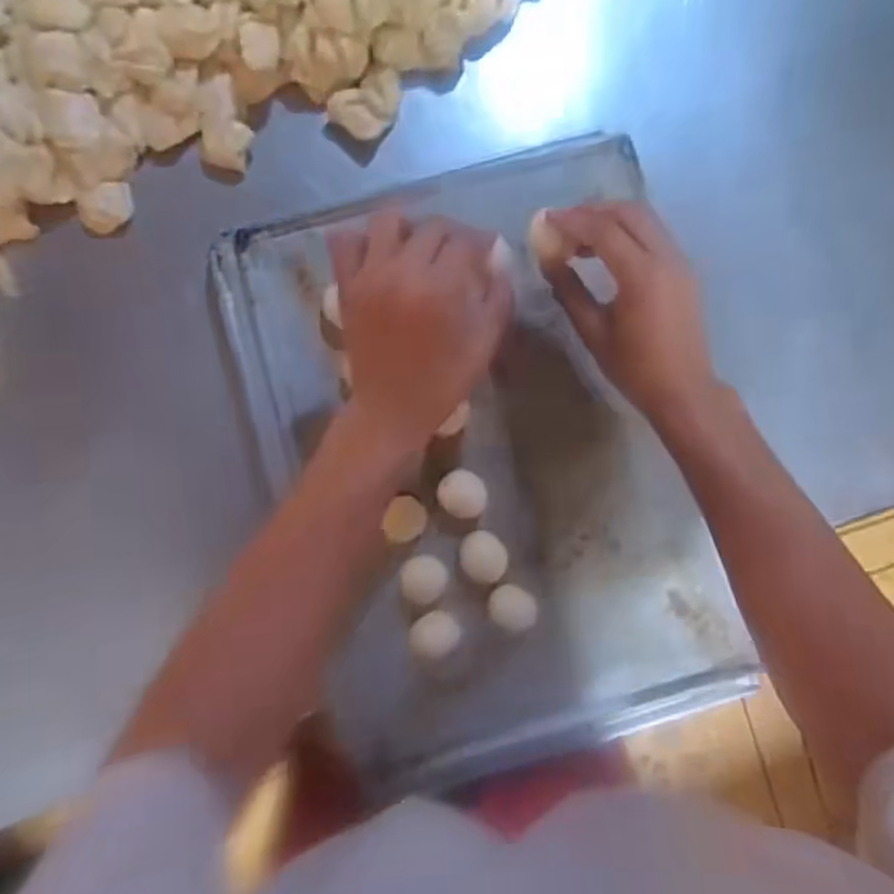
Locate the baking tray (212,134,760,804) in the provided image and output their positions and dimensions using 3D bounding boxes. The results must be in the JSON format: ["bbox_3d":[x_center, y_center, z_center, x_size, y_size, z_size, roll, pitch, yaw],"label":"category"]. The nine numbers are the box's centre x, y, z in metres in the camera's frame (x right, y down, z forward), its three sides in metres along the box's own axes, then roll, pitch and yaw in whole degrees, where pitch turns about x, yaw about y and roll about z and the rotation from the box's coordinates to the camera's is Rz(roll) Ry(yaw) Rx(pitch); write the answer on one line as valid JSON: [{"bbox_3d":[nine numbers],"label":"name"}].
[{"bbox_3d":[0.033,0.021,0.580,0.331,0.034,0.468,-14,92,-2],"label":"baking tray"}]

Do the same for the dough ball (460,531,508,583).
[{"bbox_3d":[0.029,0.086,0.581,0.036,0.022,0.039,0,91,-2],"label":"dough ball"}]

